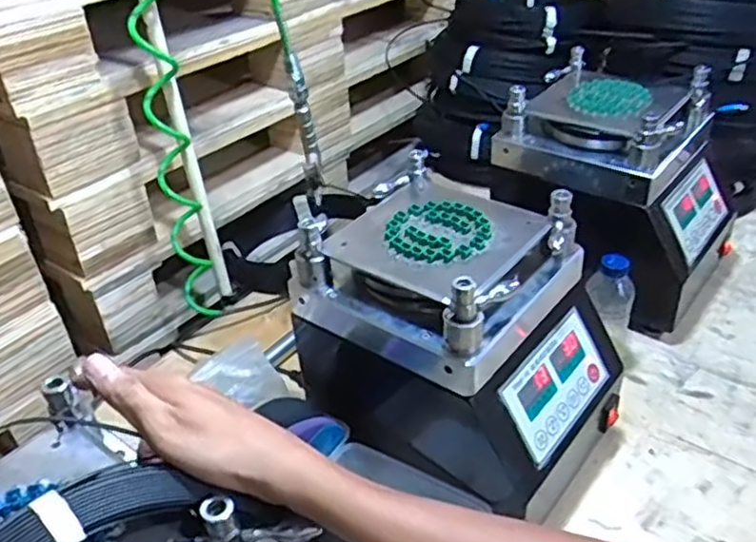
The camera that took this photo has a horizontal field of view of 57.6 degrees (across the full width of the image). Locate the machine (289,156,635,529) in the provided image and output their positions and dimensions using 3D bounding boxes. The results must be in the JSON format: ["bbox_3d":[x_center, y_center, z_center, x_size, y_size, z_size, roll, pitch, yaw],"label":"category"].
[{"bbox_3d":[0.084,0.078,0.714,0.281,0.275,0.222,19,41,28],"label":"machine"}]

